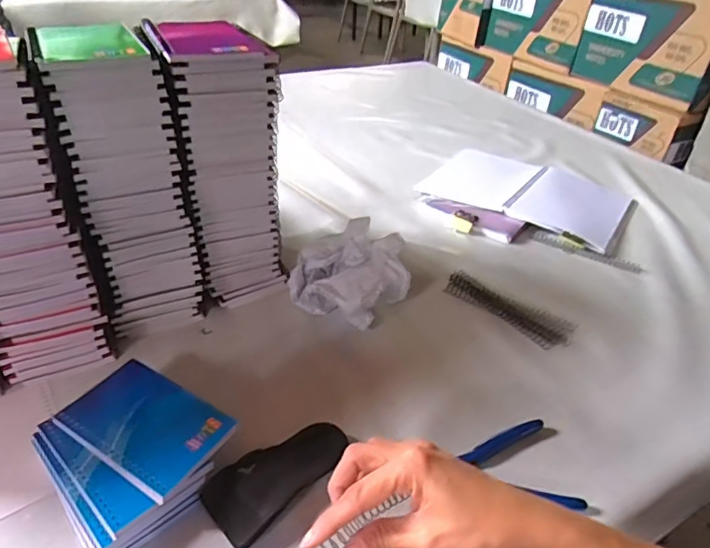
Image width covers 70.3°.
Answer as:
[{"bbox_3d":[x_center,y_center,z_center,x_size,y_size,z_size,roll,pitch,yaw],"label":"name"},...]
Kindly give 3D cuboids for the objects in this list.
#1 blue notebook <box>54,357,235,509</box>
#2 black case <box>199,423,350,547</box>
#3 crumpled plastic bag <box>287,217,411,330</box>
[{"bbox_3d":[-0.173,0.121,0.417,0.131,0.004,0.084,23,38,24],"label":"blue notebook"},{"bbox_3d":[-0.062,0.160,0.411,0.056,0.010,0.117,33,45,32],"label":"black case"},{"bbox_3d":[-0.007,-0.002,0.578,0.112,0.081,0.120,31,44,31],"label":"crumpled plastic bag"}]

